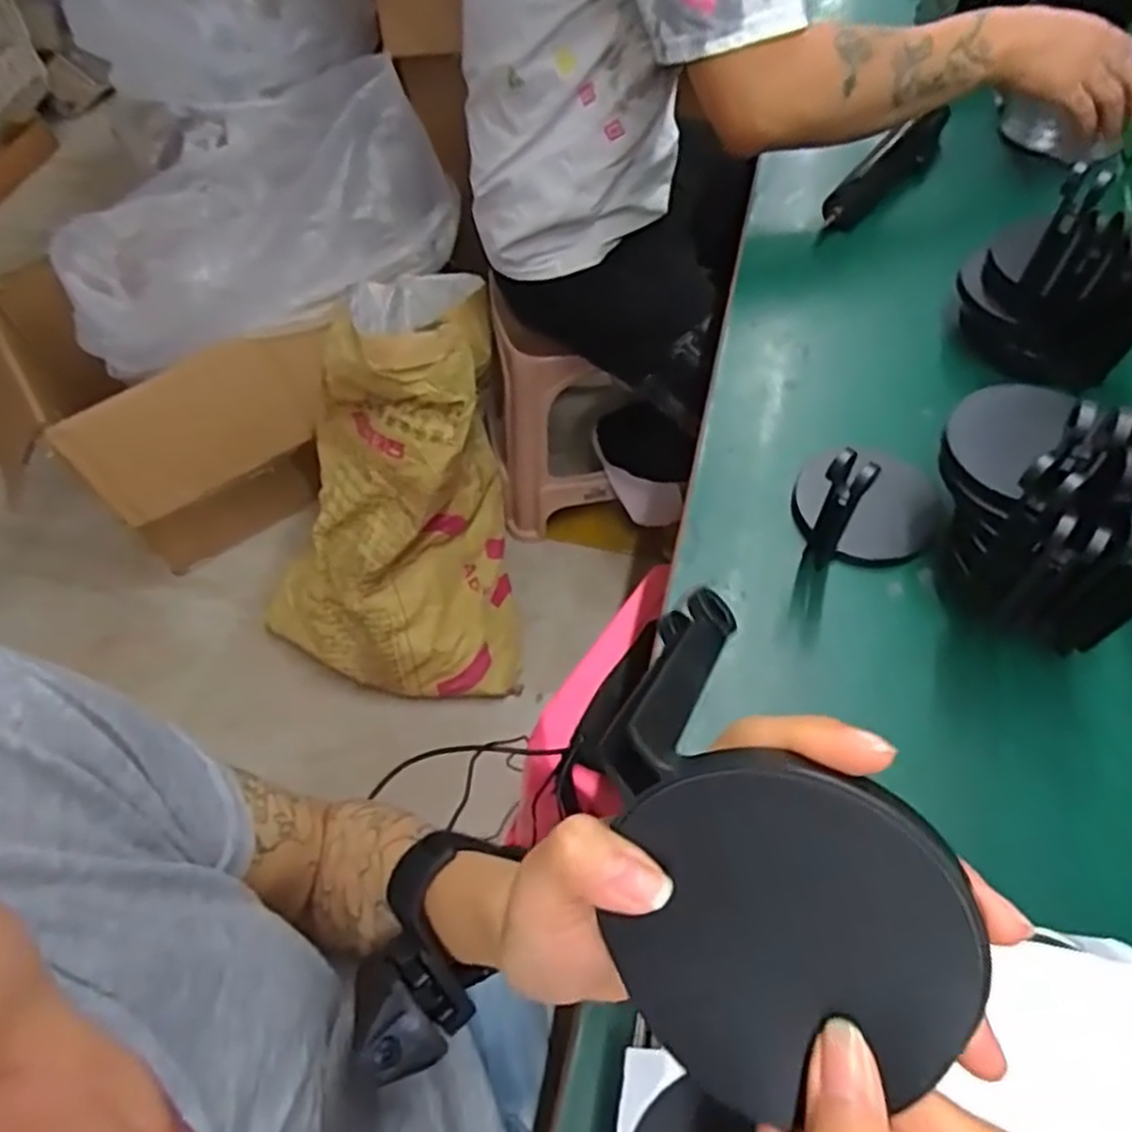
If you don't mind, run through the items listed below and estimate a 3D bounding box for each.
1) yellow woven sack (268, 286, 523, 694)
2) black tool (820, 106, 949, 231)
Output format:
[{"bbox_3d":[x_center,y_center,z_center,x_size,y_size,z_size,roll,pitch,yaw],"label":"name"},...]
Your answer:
[{"bbox_3d":[-0.276,-0.066,1.104,0.372,0.525,0.354,8,65,7],"label":"yellow woven sack"},{"bbox_3d":[0.319,-0.386,0.728,0.201,0.050,0.032,-42,69,-16],"label":"black tool"}]

